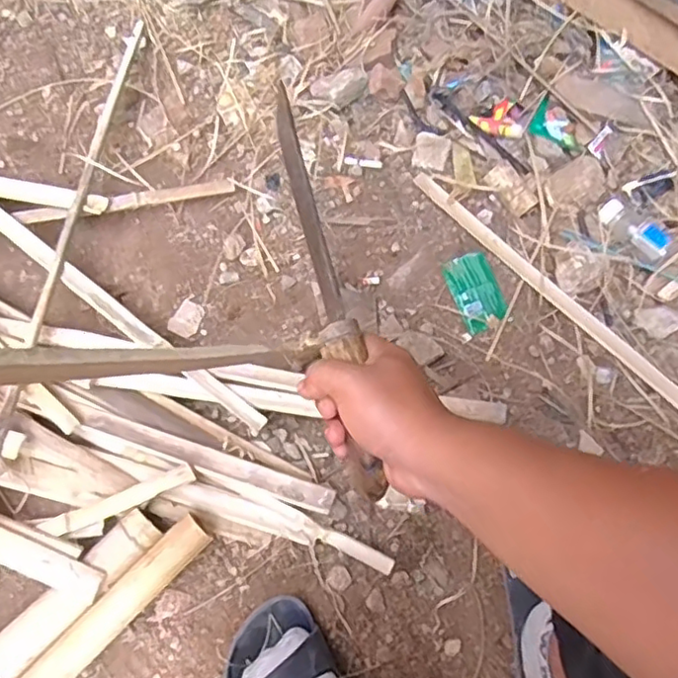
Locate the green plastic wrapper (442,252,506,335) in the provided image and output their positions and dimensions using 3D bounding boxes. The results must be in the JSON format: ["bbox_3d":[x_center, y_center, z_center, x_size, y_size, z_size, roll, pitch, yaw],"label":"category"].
[{"bbox_3d":[0.168,-0.060,0.778,0.055,0.006,0.094,-21,69,-7],"label":"green plastic wrapper"}]

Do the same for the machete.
[{"bbox_3d":[-0.011,-0.048,0.475,0.027,0.027,0.327,-13,73,-3],"label":"machete"}]

